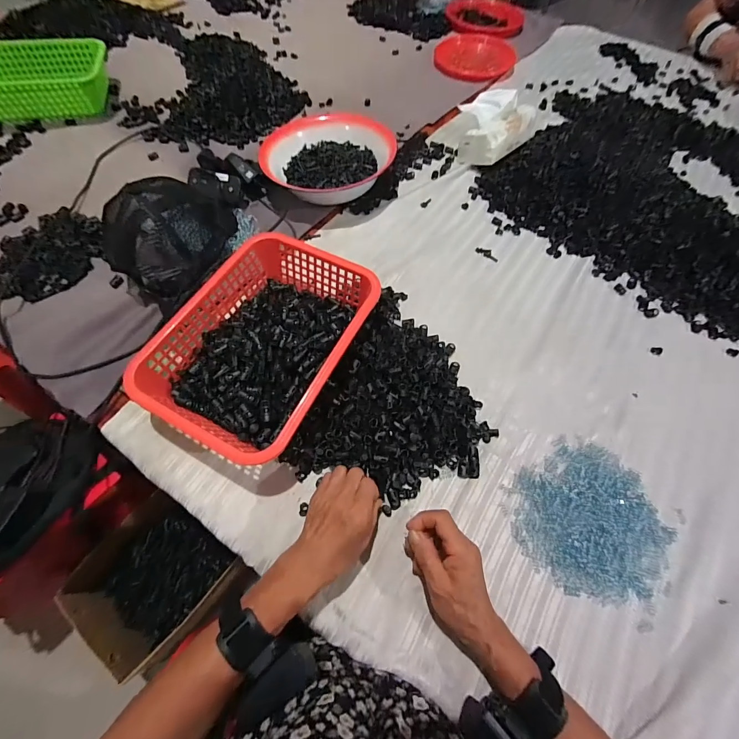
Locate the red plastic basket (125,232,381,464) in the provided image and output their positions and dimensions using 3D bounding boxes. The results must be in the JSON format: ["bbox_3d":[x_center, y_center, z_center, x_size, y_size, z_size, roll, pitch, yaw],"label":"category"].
[{"bbox_3d":[-0.139,-0.036,0.480,0.217,0.084,0.296,26,65,10],"label":"red plastic basket"}]

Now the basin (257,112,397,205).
[{"bbox_3d":[-0.086,-0.433,0.698,0.246,0.068,0.226,1,64,-2],"label":"basin"}]

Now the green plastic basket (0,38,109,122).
[{"bbox_3d":[-0.753,-0.663,0.797,0.297,0.080,0.196,-14,65,-9],"label":"green plastic basket"}]

